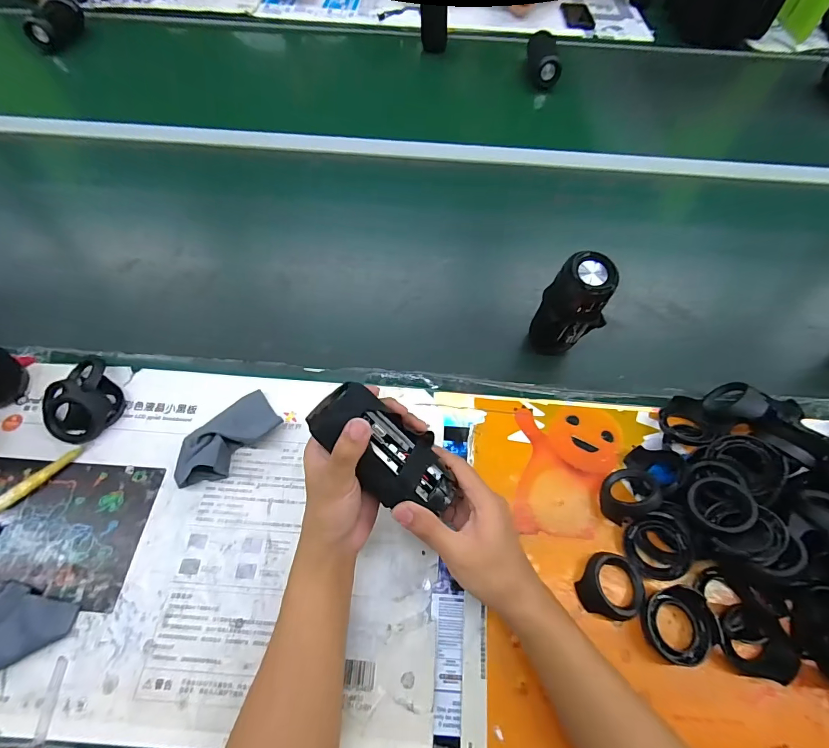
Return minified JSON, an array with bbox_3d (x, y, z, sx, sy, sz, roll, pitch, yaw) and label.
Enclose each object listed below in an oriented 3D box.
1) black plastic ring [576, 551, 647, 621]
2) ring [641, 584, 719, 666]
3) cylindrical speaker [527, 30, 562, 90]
[{"bbox_3d":[0.198,0.212,0.404,0.065,0.025,0.058,-11,62,-8],"label":"black plastic ring"},{"bbox_3d":[0.254,0.240,0.387,0.064,0.020,0.062,1,61,-1],"label":"ring"},{"bbox_3d":[0.316,-0.764,0.976,0.068,0.056,0.158,2,61,-1],"label":"cylindrical speaker"}]

